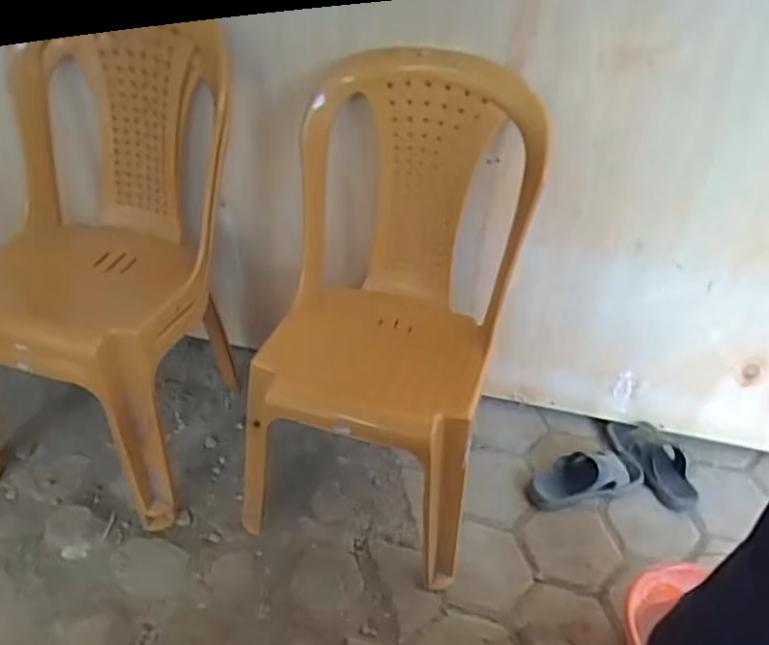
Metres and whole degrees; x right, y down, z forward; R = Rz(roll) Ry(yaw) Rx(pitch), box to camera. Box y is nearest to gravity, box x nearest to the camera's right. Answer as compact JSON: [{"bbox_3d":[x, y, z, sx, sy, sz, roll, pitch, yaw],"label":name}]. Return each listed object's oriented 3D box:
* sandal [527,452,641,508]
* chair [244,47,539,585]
[{"bbox_3d":[0.451,0.346,1.532,0.275,0.068,0.113,-5,41,-11],"label":"sandal"},{"bbox_3d":[0.003,-0.006,1.270,0.426,0.827,0.430,11,41,8],"label":"chair"}]

